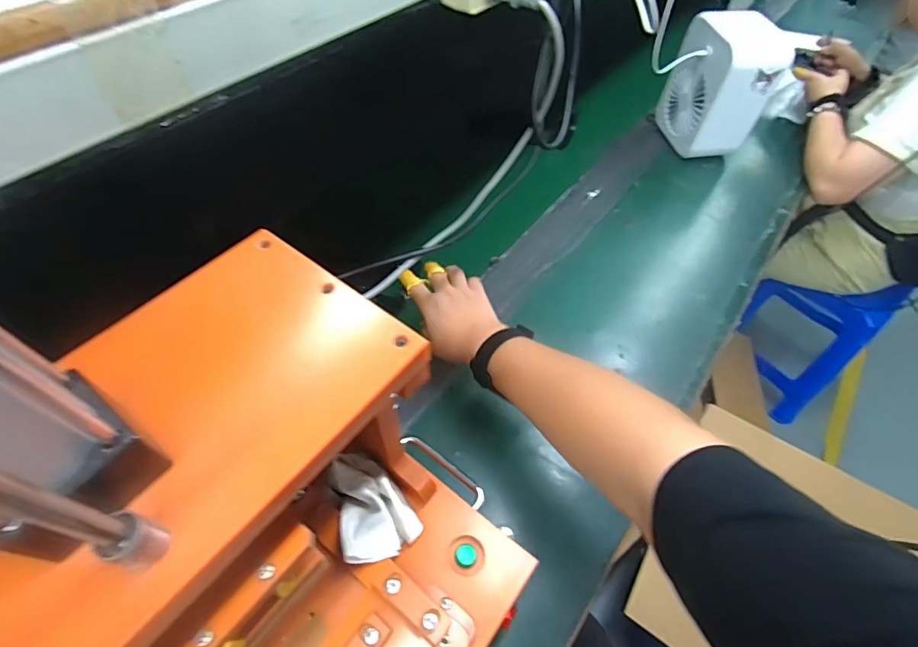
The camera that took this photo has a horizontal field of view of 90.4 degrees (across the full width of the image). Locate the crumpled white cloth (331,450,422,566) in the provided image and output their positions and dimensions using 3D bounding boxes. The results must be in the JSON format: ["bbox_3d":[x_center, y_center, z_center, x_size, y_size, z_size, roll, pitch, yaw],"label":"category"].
[{"bbox_3d":[-0.067,0.145,0.366,0.057,0.036,0.086,-18,55,-13],"label":"crumpled white cloth"}]

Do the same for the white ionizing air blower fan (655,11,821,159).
[{"bbox_3d":[0.488,-0.444,0.848,0.146,0.200,0.151,0,53,0],"label":"white ionizing air blower fan"}]

